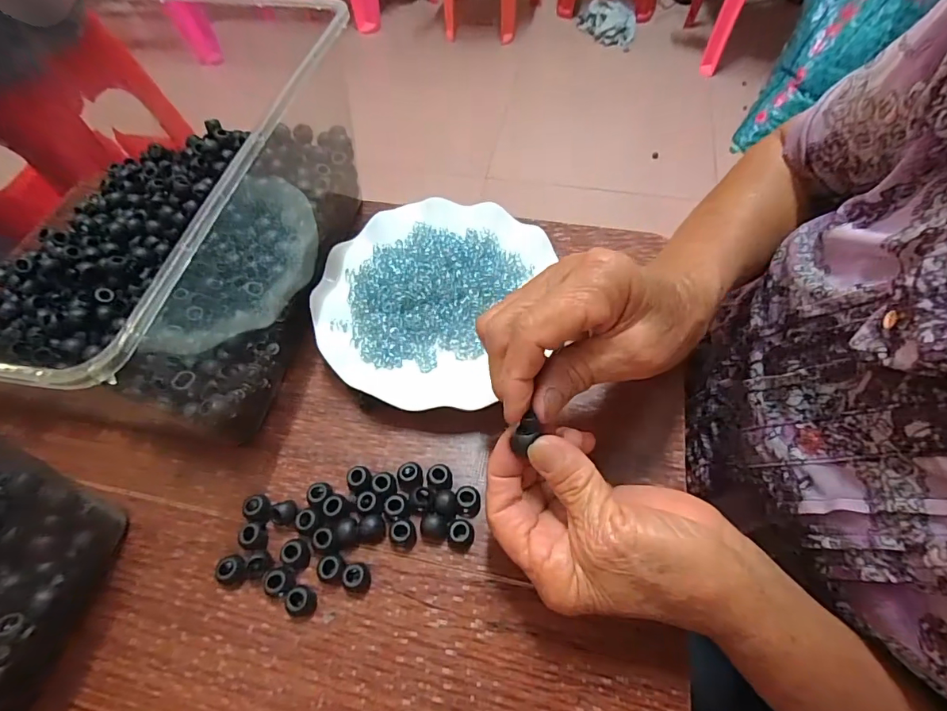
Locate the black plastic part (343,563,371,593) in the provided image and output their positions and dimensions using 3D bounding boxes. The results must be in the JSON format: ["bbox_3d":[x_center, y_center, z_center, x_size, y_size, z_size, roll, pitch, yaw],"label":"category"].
[{"bbox_3d":[-0.066,0.125,0.256,0.013,0.014,0.013,-1,59,2],"label":"black plastic part"}]

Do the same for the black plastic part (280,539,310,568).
[{"bbox_3d":[-0.104,0.115,0.265,0.012,0.014,0.015,-4,59,1],"label":"black plastic part"}]

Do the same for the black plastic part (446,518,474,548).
[{"bbox_3d":[-0.008,0.104,0.266,0.017,0.012,0.015,13,60,11],"label":"black plastic part"}]

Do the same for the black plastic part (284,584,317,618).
[{"bbox_3d":[-0.095,0.136,0.251,0.014,0.013,0.014,-1,59,2],"label":"black plastic part"}]

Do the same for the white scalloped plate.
[{"bbox_3d":[-0.026,-0.045,0.341,0.180,0.025,0.174,-1,59,2],"label":"white scalloped plate"}]

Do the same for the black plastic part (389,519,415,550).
[{"bbox_3d":[-0.042,0.105,0.267,0.014,0.015,0.015,-1,59,2],"label":"black plastic part"}]

